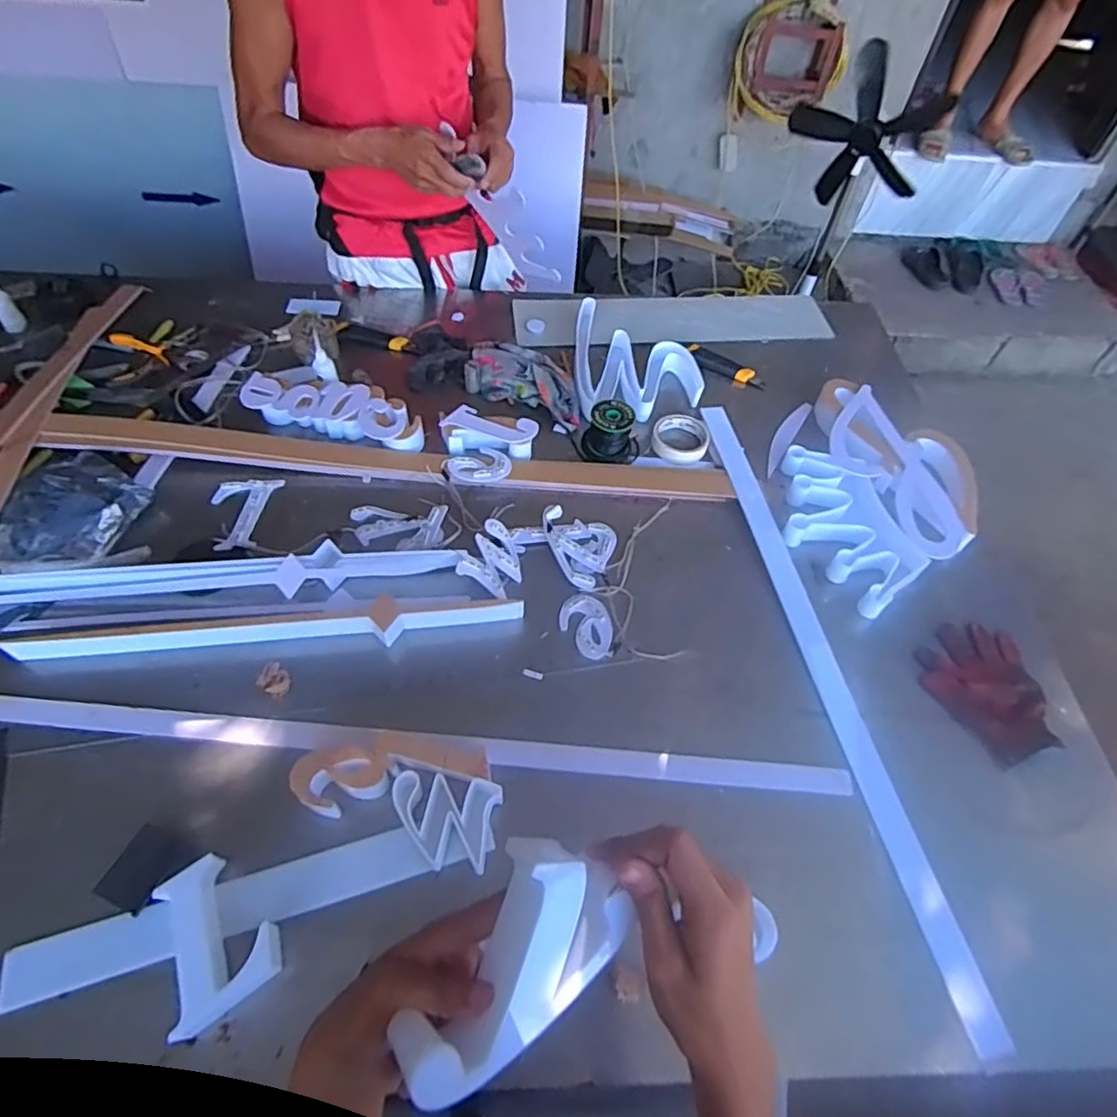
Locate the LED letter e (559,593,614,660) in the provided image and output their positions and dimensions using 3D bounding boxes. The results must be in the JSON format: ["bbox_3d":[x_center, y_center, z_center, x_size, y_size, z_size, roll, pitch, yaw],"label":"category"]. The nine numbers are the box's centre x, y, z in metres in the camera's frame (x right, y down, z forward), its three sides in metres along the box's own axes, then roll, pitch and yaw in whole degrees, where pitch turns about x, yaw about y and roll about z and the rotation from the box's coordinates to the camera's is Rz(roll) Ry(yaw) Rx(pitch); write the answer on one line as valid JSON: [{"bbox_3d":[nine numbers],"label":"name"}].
[{"bbox_3d":[0.039,0.086,0.832,0.065,0.008,0.088,-32,63,-23],"label":"LED letter e"}]

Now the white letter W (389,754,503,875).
[{"bbox_3d":[-0.126,0.269,0.670,0.121,0.033,0.092,10,55,3],"label":"white letter W"}]

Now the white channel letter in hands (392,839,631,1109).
[{"bbox_3d":[-0.022,0.211,0.325,0.069,0.045,0.122,33,69,17],"label":"white channel letter in hands"}]

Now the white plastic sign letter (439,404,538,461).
[{"bbox_3d":[-0.106,-0.193,0.982,0.141,0.035,0.066,4,55,-1],"label":"white plastic sign letter"}]

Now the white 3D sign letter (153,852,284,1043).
[{"bbox_3d":[-0.318,0.354,0.601,0.086,0.036,0.135,-20,59,-17],"label":"white 3D sign letter"}]

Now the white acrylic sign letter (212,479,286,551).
[{"bbox_3d":[-0.453,-0.066,0.904,0.082,0.011,0.134,8,55,1],"label":"white acrylic sign letter"}]

